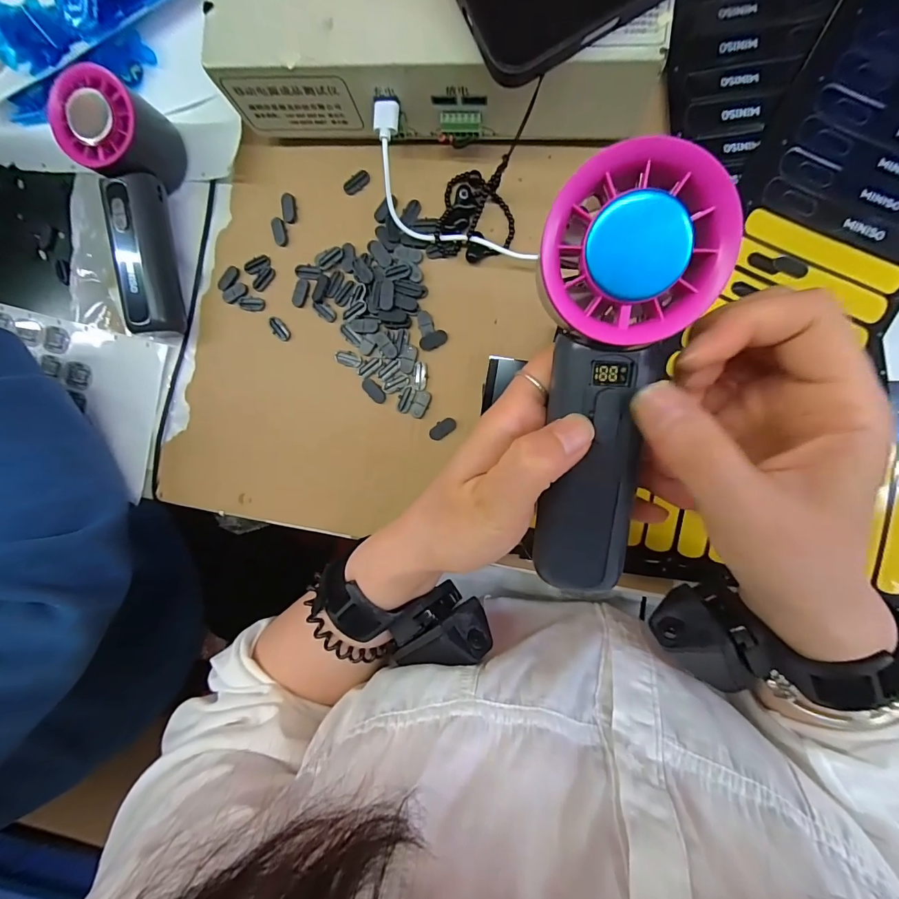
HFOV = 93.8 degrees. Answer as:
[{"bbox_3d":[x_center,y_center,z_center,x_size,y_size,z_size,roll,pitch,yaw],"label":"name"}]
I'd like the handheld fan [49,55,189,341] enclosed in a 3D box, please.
[{"bbox_3d":[-0.222,-0.160,0.289,0.046,0.056,0.150,2,92,8],"label":"handheld fan"}]

